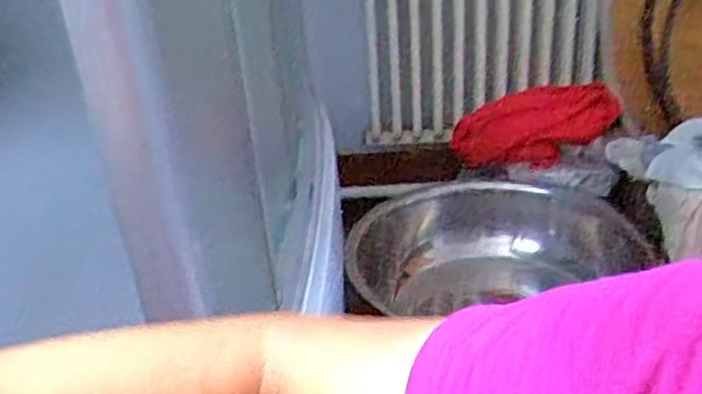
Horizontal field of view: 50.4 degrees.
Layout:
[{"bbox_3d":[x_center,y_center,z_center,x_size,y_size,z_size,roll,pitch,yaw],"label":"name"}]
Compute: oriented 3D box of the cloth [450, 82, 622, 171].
[{"bbox_3d":[0.362,-0.138,1.538,0.362,0.136,0.139,-12,15,40],"label":"cloth"}]

